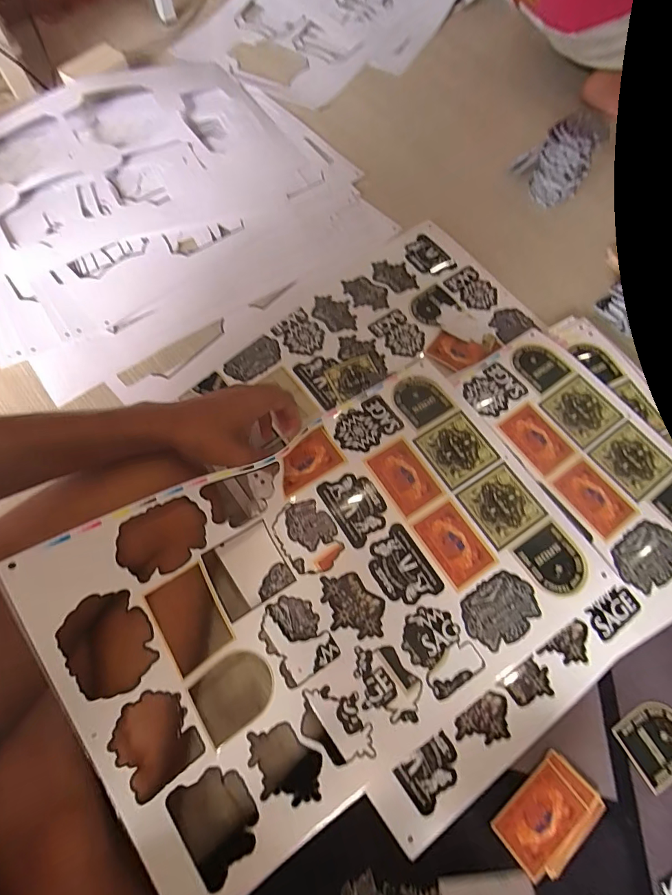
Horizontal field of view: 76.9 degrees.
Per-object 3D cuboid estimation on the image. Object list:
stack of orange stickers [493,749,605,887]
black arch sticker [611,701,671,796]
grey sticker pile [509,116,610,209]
[{"bbox_3d":[0.199,0.345,0.395,0.093,0.006,0.064,-38,75,-14],"label":"stack of orange stickers"},{"bbox_3d":[0.320,0.292,0.420,0.067,0.004,0.063,-28,73,-11],"label":"black arch sticker"},{"bbox_3d":[0.341,-0.451,0.648,0.065,0.096,0.103,-40,76,-14],"label":"grey sticker pile"}]

